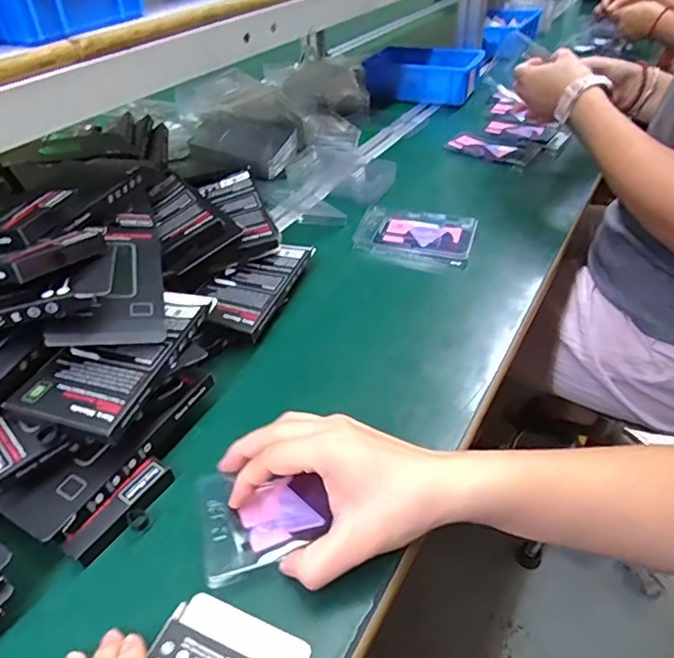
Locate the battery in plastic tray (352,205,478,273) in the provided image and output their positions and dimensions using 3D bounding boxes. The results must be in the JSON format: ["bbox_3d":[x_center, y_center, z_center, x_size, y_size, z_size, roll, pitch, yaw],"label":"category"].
[{"bbox_3d":[0.085,-0.103,0.598,0.128,0.021,0.081,12,42,17],"label":"battery in plastic tray"}]

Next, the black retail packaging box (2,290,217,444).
[{"bbox_3d":[-0.152,0.013,0.379,0.074,0.014,0.149,9,41,13],"label":"black retail packaging box"}]

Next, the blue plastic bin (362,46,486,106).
[{"bbox_3d":[0.157,-0.478,1.007,0.209,0.065,0.156,13,42,18],"label":"blue plastic bin"}]

